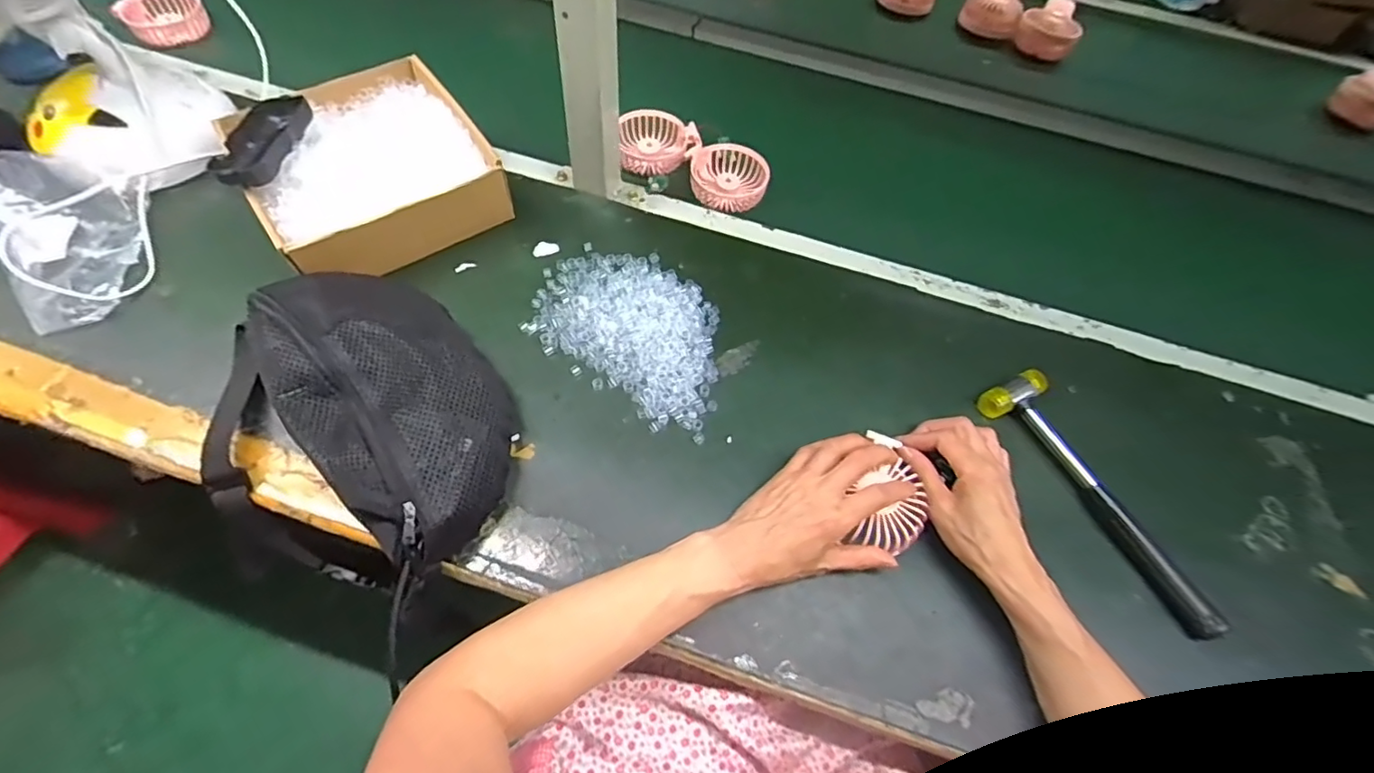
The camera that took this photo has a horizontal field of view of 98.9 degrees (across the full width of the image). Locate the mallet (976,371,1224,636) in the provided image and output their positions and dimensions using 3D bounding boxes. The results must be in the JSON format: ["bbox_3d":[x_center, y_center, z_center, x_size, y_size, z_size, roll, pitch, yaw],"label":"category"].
[{"bbox_3d":[0.350,0.095,0.498,0.060,0.022,0.242,-22,64,-16],"label":"mallet"}]

